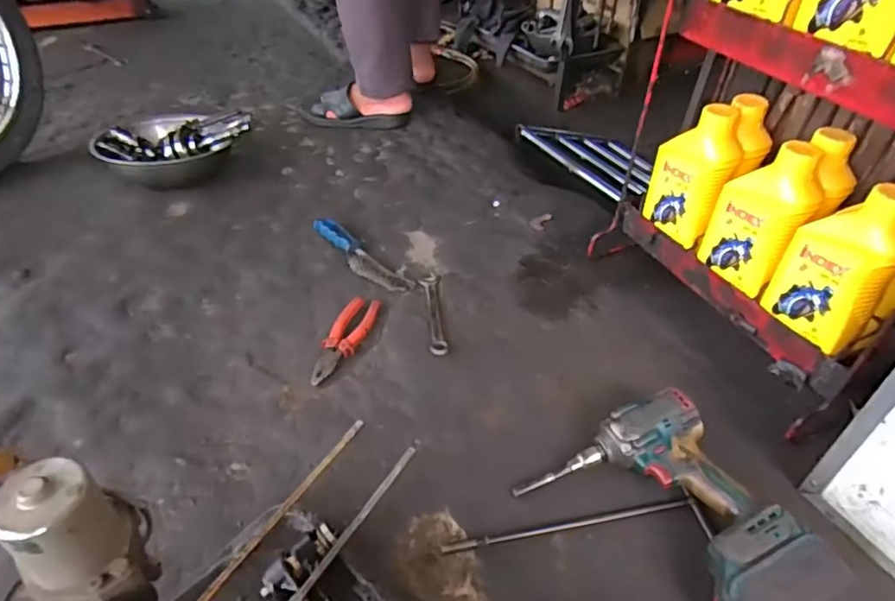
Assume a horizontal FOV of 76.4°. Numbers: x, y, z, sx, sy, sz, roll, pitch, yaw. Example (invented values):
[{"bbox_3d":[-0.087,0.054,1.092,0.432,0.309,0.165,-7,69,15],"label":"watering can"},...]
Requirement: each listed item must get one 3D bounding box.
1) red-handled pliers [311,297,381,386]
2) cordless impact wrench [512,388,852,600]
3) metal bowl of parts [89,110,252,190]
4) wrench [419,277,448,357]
[{"bbox_3d":[-0.152,0.052,0.839,0.058,0.019,0.173,12,44,12],"label":"red-handled pliers"},{"bbox_3d":[0.229,0.231,0.590,0.208,0.089,0.255,-18,46,-19],"label":"cordless impact wrench"},{"bbox_3d":[-0.559,-0.317,1.182,0.295,0.100,0.208,-17,46,-19],"label":"metal bowl of parts"},{"bbox_3d":[-0.020,0.018,0.882,0.029,0.007,0.181,-3,43,-5],"label":"wrench"}]

